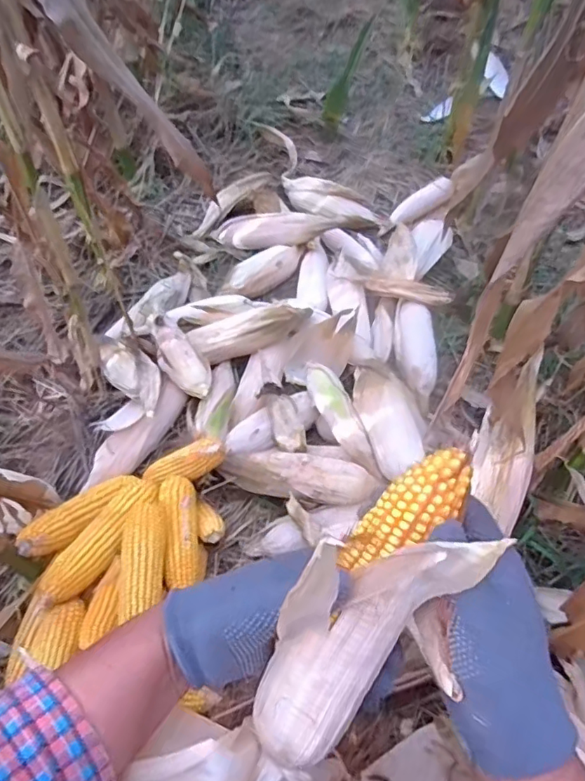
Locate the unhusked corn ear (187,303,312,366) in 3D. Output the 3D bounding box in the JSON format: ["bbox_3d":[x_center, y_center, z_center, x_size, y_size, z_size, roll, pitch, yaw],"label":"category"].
[{"bbox_3d":[-0.076,-0.113,0.992,0.219,0.049,0.072,-18,56,-11],"label":"unhusked corn ear"}]

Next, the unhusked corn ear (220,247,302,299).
[{"bbox_3d":[-0.061,-0.256,1.130,0.206,0.050,0.067,-36,61,-21],"label":"unhusked corn ear"}]

